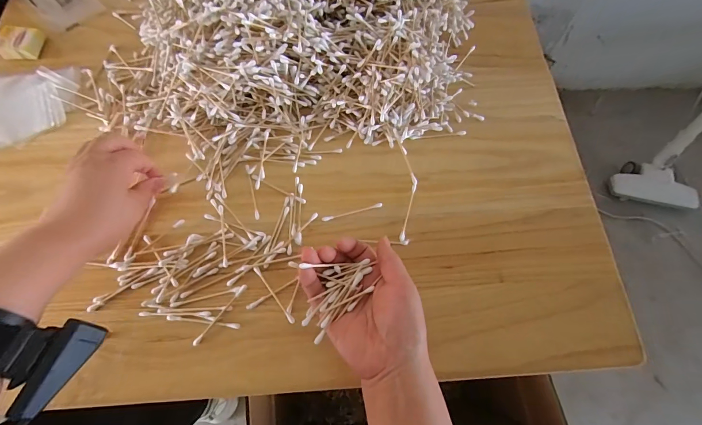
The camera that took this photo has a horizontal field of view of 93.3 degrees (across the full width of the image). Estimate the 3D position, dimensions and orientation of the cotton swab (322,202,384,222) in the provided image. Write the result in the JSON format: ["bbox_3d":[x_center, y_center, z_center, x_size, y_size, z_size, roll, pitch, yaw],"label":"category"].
[{"bbox_3d":[0.002,-0.001,0.380,0.071,0.004,0.006,-14,71,-8],"label":"cotton swab"}]

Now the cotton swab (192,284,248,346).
[{"bbox_3d":[-0.131,0.102,0.333,0.006,0.004,0.072,36,73,10],"label":"cotton swab"}]

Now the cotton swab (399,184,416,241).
[{"bbox_3d":[0.066,-0.001,0.381,0.006,0.004,0.071,15,70,3],"label":"cotton swab"}]

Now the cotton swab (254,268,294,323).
[{"bbox_3d":[-0.080,0.084,0.342,0.006,0.004,0.070,-35,75,-14],"label":"cotton swab"}]

